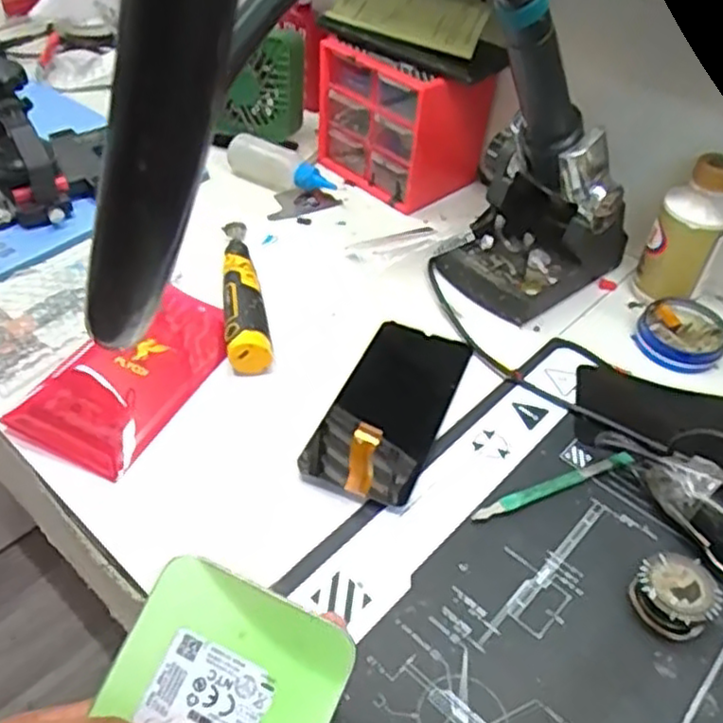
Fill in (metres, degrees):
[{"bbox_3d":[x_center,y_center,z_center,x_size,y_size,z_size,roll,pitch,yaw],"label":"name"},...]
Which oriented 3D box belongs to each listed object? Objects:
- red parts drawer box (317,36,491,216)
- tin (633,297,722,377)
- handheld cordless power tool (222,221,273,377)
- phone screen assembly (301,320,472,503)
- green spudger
[{"bbox_3d":[0.037,-0.226,0.652,0.101,0.116,0.126,-25,52,-27],"label":"red parts drawer box"},{"bbox_3d":[0.242,-0.021,0.536,0.061,0.020,0.061,2,45,-2],"label":"tin"},{"bbox_3d":[-0.093,-0.060,0.540,0.029,0.029,0.168,-6,46,-11],"label":"handheld cordless power tool"},{"bbox_3d":[0.022,0.013,0.462,0.069,0.052,0.165,18,46,13],"label":"phone screen assembly"},{"bbox_3d":[0.119,0.076,0.436,0.116,0.005,0.010,-16,49,-20],"label":"green spudger"}]

